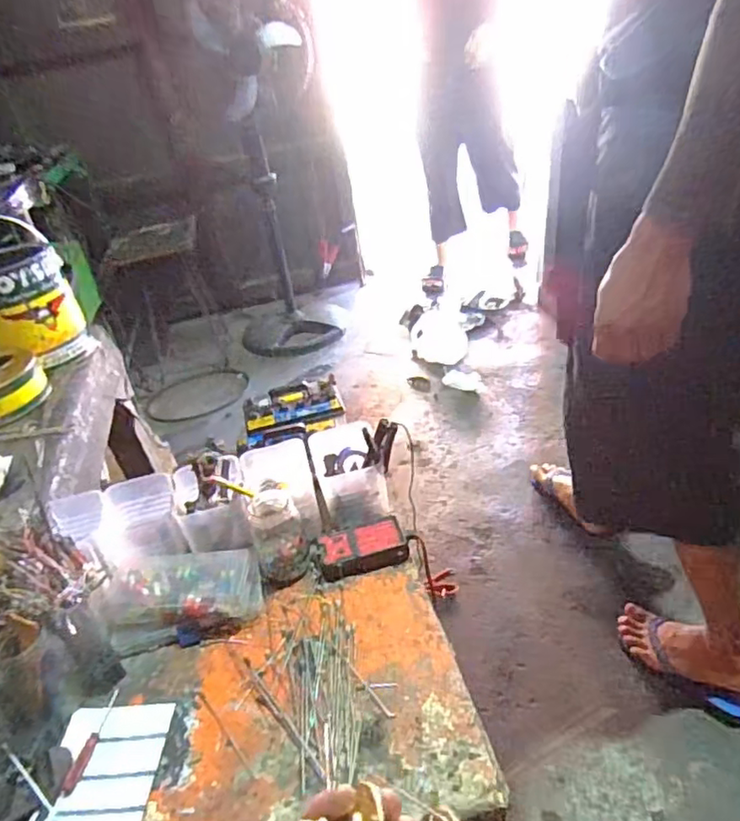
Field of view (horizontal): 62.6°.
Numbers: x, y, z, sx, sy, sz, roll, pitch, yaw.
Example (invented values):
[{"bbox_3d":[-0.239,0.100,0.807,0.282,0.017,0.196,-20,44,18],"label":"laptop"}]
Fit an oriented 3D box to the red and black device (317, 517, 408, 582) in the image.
[{"bbox_3d":[-0.009,0.171,0.752,0.104,0.030,0.063,-13,34,-7],"label":"red and black device"}]

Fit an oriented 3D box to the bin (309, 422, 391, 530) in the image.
[{"bbox_3d":[-0.029,0.086,0.821,0.086,0.069,0.126,-14,34,-8],"label":"bin"}]

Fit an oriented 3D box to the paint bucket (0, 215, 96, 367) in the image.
[{"bbox_3d":[-0.647,-0.209,1.132,0.172,0.224,0.176,-26,38,-25],"label":"paint bucket"}]

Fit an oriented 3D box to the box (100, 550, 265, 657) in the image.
[{"bbox_3d":[-0.216,0.217,0.709,0.174,0.046,0.096,-7,34,1],"label":"box"}]

